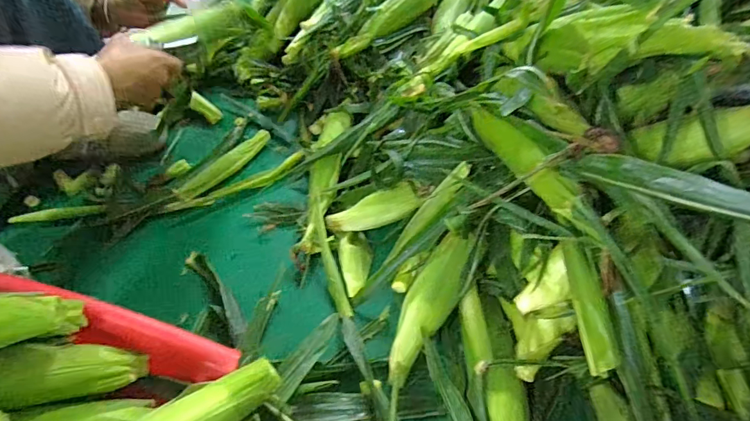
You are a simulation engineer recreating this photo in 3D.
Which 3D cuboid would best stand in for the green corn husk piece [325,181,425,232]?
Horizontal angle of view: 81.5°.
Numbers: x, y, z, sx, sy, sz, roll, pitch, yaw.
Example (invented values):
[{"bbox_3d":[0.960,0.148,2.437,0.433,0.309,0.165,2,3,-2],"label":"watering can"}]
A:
[{"bbox_3d":[-0.003,0.002,0.643,0.153,0.043,0.034,-21,50,23],"label":"green corn husk piece"}]

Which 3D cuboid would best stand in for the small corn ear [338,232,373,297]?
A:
[{"bbox_3d":[-0.028,0.077,0.638,0.045,0.032,0.106,-4,53,3],"label":"small corn ear"}]

